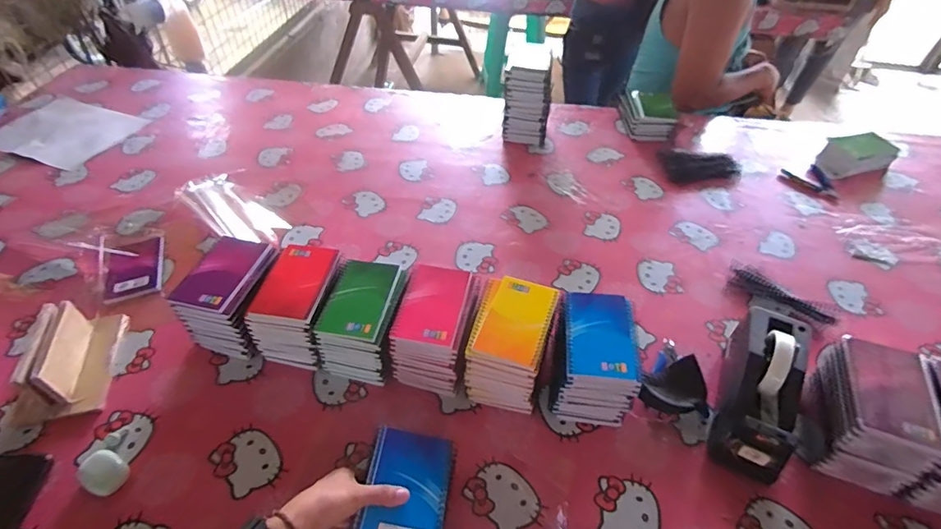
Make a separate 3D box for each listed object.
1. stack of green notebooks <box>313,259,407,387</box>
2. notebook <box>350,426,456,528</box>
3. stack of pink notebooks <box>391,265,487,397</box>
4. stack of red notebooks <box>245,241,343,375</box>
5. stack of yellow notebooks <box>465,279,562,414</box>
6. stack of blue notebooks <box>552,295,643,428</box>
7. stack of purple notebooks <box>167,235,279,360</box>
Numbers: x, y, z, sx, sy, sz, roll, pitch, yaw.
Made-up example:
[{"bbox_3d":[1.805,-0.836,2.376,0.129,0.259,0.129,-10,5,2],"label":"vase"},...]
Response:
[{"bbox_3d":[-0.150,0.080,0.674,0.096,0.108,0.135,9,48,7],"label":"stack of green notebooks"},{"bbox_3d":[-0.071,0.255,0.514,0.092,0.036,0.141,7,48,5],"label":"notebook"},{"bbox_3d":[-0.048,0.091,0.672,0.098,0.107,0.142,12,48,9],"label":"stack of pink notebooks"},{"bbox_3d":[-0.242,0.059,0.687,0.093,0.106,0.140,9,48,7],"label":"stack of red notebooks"},{"bbox_3d":[0.053,0.108,0.650,0.100,0.109,0.144,13,48,10],"label":"stack of yellow notebooks"},{"bbox_3d":[0.162,0.125,0.643,0.097,0.108,0.140,6,47,4],"label":"stack of blue notebooks"},{"bbox_3d":[-0.345,0.046,0.701,0.106,0.108,0.140,8,48,6],"label":"stack of purple notebooks"}]

